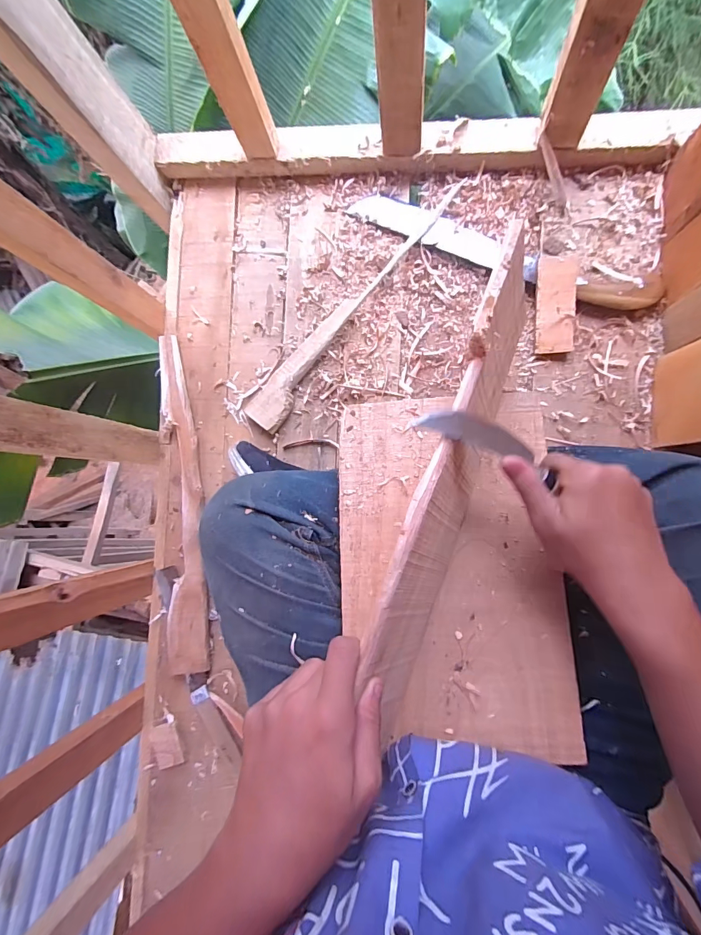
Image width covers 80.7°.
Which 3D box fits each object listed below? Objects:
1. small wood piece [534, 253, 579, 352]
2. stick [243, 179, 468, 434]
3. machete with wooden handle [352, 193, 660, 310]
[{"bbox_3d":[0.272,-0.215,0.545,0.046,0.018,0.120,-2,101,9],"label":"small wood piece"},{"bbox_3d":[-0.001,-0.239,0.601,0.058,0.017,0.440,40,94,9],"label":"stick"},{"bbox_3d":[0.202,-0.299,0.571,0.429,0.025,0.069,21,91,9],"label":"machete with wooden handle"}]

